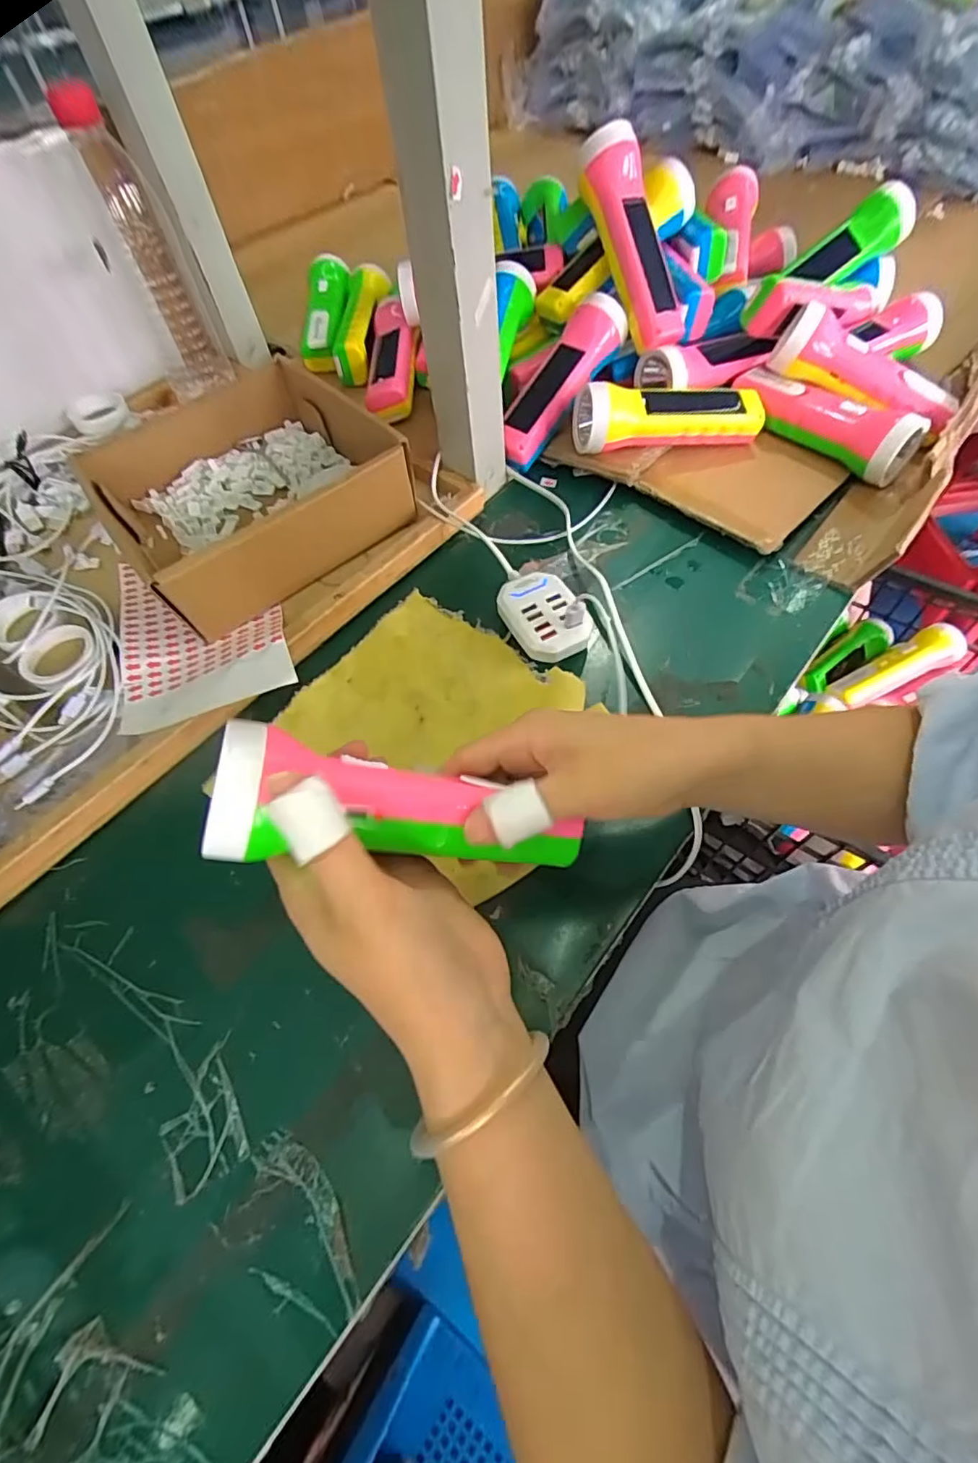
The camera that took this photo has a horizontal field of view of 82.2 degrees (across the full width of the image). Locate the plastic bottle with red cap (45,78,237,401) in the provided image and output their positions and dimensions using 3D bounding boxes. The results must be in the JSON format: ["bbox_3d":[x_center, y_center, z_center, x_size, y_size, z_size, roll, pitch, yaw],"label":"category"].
[{"bbox_3d":[-0.308,-0.425,0.503,0.065,0.197,0.059,-28,63,-12],"label":"plastic bottle with red cap"}]

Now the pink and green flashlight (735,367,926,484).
[{"bbox_3d":[0.286,-0.269,0.486,0.160,0.048,0.046,38,69,21],"label":"pink and green flashlight"}]

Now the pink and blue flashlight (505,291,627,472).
[{"bbox_3d":[0.062,-0.311,0.506,0.052,0.044,0.161,34,90,18],"label":"pink and blue flashlight"}]

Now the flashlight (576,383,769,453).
[{"bbox_3d":[0.156,-0.275,0.491,0.165,0.053,0.049,-10,61,-3],"label":"flashlight"}]

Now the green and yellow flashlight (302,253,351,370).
[{"bbox_3d":[-0.185,-0.474,0.633,0.047,0.043,0.162,0,61,3],"label":"green and yellow flashlight"}]

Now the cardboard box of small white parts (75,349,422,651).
[{"bbox_3d":[-0.202,-0.204,0.461,0.204,0.067,0.201,-38,68,-17],"label":"cardboard box of small white parts"}]

